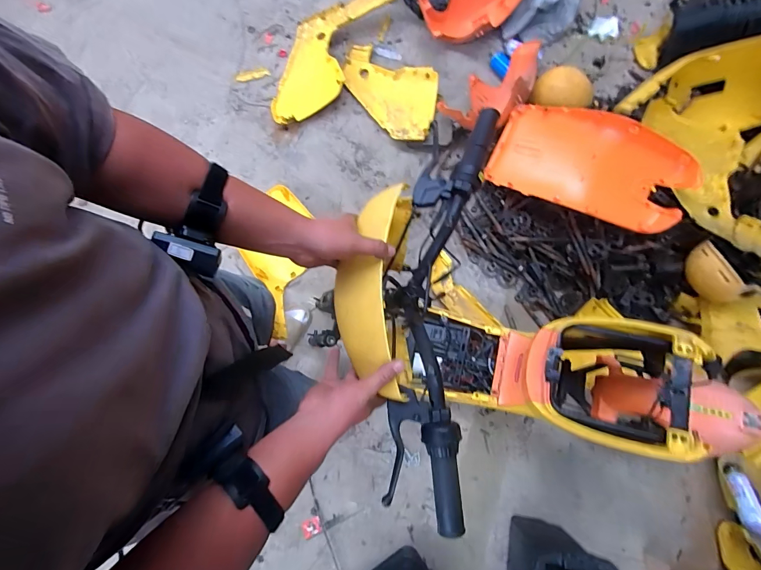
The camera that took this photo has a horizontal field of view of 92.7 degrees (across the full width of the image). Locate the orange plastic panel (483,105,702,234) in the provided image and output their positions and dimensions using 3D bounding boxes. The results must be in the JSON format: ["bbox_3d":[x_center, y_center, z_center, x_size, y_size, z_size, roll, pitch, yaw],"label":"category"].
[{"bbox_3d":[0.708,-0.393,1.282,0.623,0.254,0.310,32,80,8],"label":"orange plastic panel"}]

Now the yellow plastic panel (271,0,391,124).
[{"bbox_3d":[-0.184,-1.067,1.567,0.353,0.129,0.877,42,81,9],"label":"yellow plastic panel"}]

